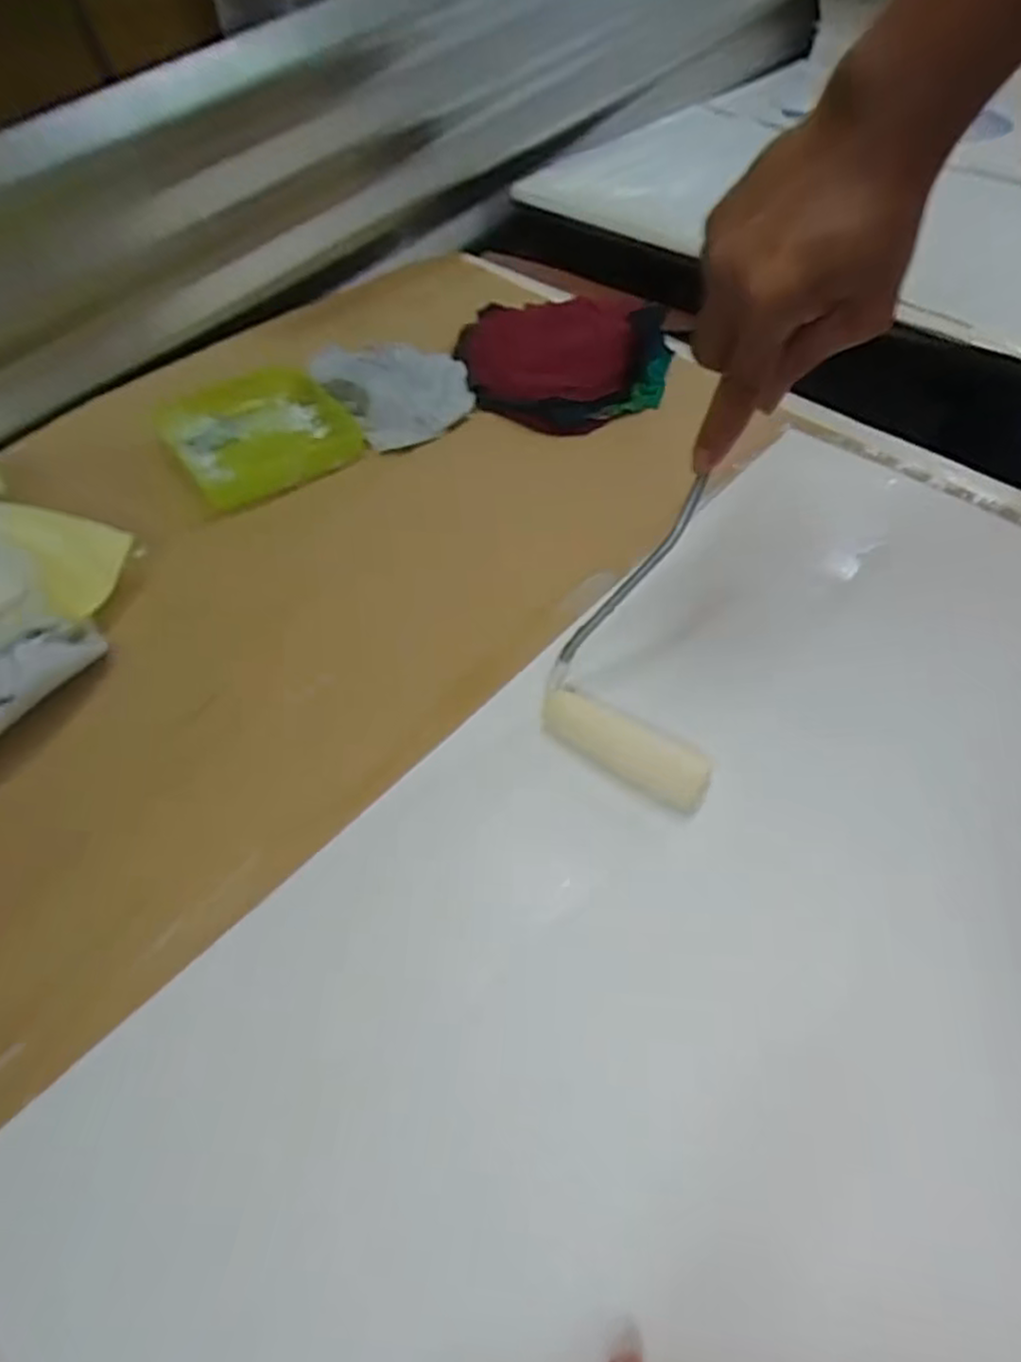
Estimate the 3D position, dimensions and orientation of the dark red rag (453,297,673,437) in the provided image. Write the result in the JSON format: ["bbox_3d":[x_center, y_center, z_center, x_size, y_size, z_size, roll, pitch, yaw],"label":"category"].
[{"bbox_3d":[0.046,-0.301,0.633,0.179,0.033,0.196,-15,55,-10],"label":"dark red rag"}]

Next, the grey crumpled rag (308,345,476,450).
[{"bbox_3d":[-0.096,-0.259,0.610,0.113,0.019,0.139,-32,59,-21],"label":"grey crumpled rag"}]

